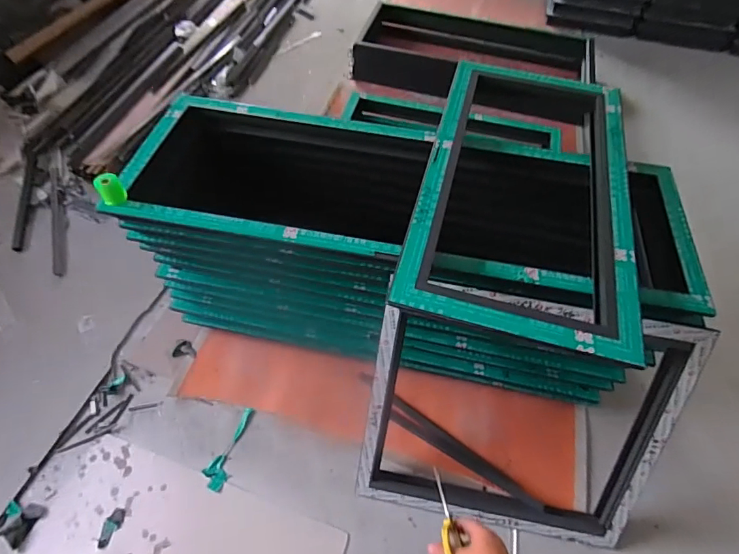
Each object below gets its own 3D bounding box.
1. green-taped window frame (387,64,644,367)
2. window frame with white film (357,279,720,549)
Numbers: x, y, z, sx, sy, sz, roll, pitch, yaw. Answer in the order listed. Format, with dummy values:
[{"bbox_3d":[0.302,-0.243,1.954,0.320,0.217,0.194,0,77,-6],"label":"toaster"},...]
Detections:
[{"bbox_3d":[0.392,-0.254,1.111,0.492,0.054,0.957,15,56,6],"label":"green-taped window frame"},{"bbox_3d":[0.384,0.382,1.195,0.756,0.726,0.093,9,24,3],"label":"window frame with white film"}]

